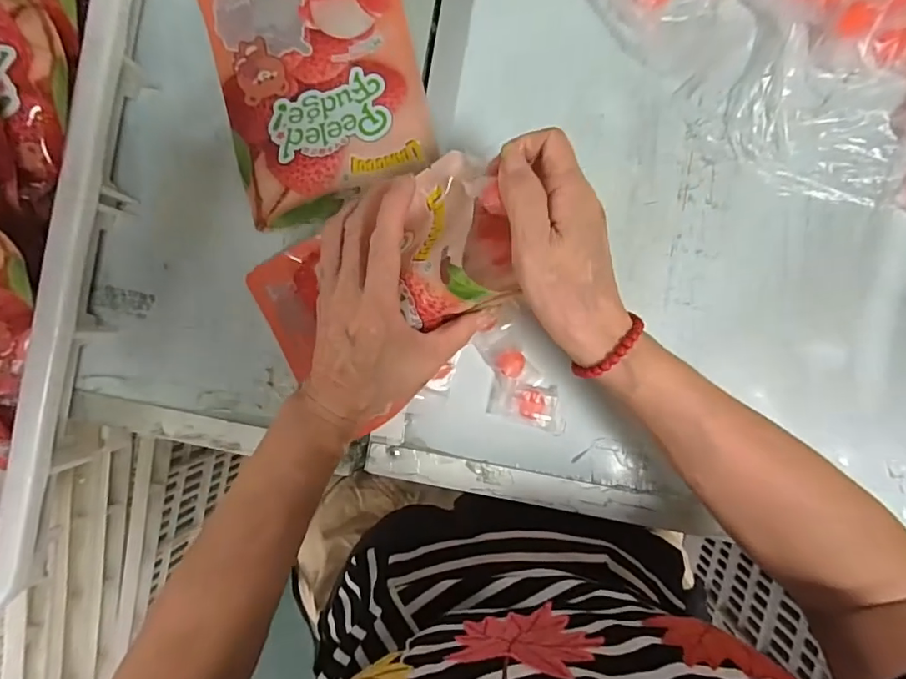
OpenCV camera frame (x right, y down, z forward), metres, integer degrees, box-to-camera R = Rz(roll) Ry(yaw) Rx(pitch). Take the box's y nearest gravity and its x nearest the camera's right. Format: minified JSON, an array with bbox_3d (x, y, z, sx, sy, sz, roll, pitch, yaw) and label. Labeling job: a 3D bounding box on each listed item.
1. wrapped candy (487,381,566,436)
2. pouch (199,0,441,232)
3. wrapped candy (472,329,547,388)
[{"bbox_3d":[0.058,0.049,0.381,0.059,0.011,0.033,17,93,3],"label":"wrapped candy"},{"bbox_3d":[-0.106,-0.206,0.391,0.155,0.013,0.208,-14,90,4],"label":"pouch"},{"bbox_3d":[0.043,0.016,0.382,0.028,0.010,0.054,-38,89,4],"label":"wrapped candy"}]

